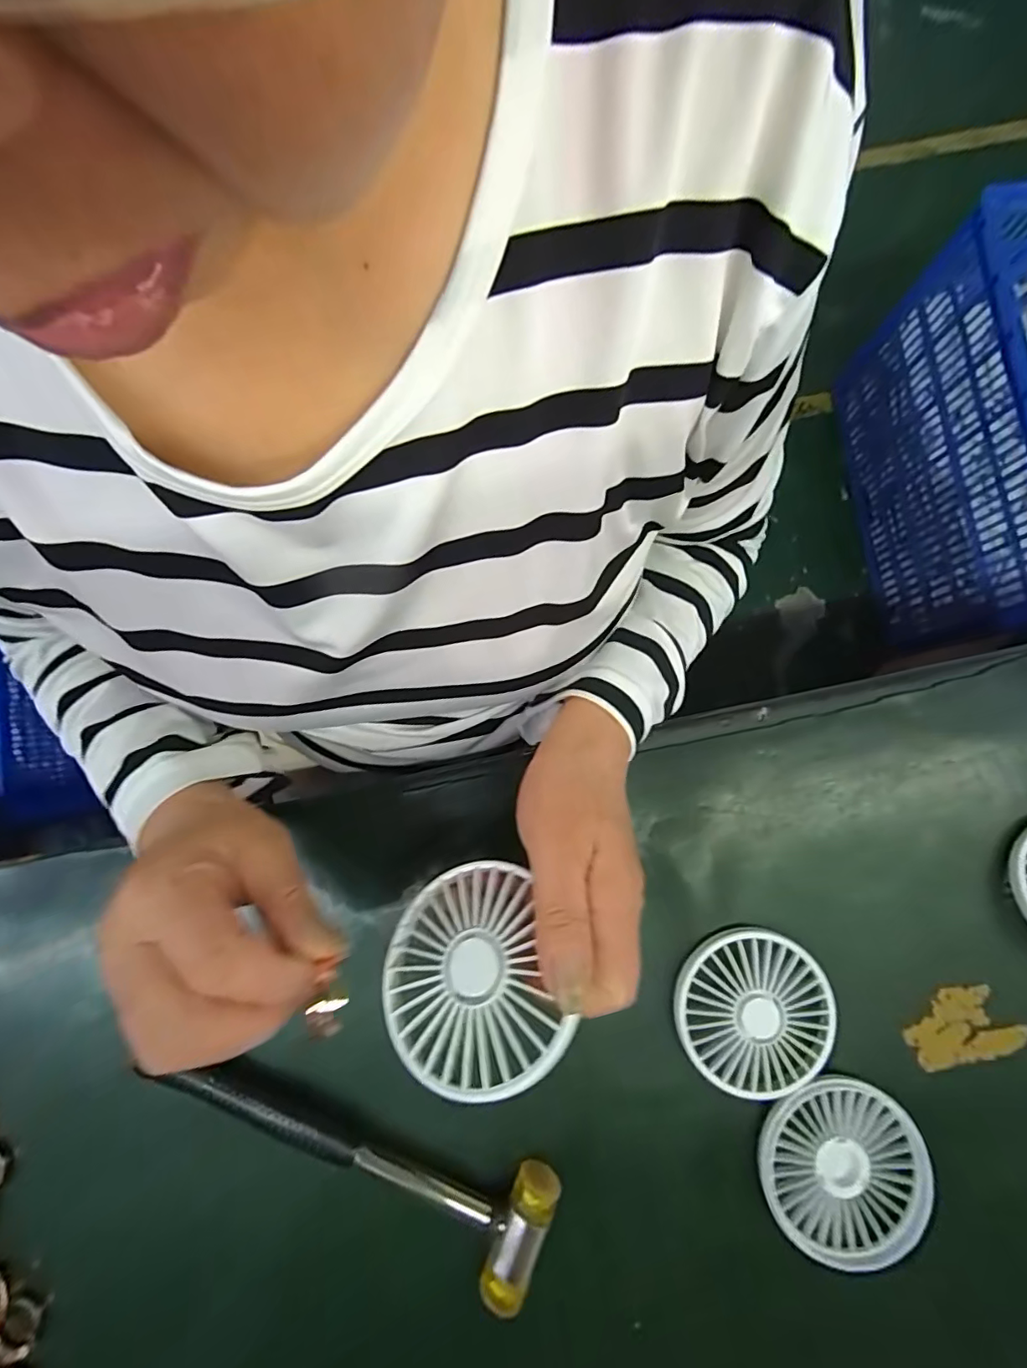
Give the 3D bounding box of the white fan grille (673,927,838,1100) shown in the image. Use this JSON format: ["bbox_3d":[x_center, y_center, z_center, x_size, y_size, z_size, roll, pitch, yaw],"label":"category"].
[{"bbox_3d":[0.138,0.188,0.302,0.085,0.013,0.087,0,81,0],"label":"white fan grille"}]

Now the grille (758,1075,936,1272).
[{"bbox_3d":[0.184,0.269,0.294,0.091,0.009,0.088,0,81,0],"label":"grille"}]

